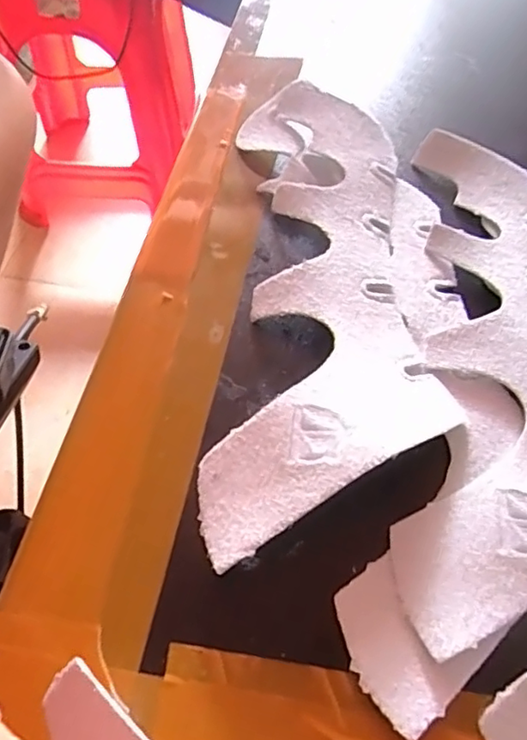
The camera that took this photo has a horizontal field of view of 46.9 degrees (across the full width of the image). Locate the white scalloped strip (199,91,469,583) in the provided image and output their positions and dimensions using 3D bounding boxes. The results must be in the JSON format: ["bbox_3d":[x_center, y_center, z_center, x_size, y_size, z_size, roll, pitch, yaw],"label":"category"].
[{"bbox_3d":[0.024,-0.036,0.231,0.076,0.016,0.217,3,56,2],"label":"white scalloped strip"}]

